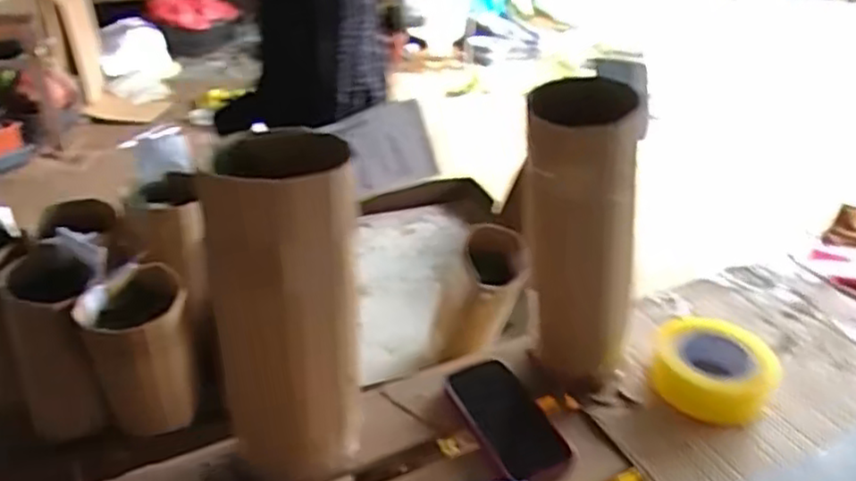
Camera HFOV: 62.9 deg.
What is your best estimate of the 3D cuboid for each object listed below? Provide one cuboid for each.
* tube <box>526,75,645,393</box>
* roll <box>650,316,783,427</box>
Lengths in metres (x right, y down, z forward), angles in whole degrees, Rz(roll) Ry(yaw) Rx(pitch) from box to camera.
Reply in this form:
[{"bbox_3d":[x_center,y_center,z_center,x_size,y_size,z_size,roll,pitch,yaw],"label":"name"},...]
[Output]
[{"bbox_3d":[0.154,0.012,0.731,0.096,0.340,0.112,-13,34,-18],"label":"tube"},{"bbox_3d":[0.322,0.141,0.788,0.125,0.048,0.136,-1,32,0],"label":"roll"}]

